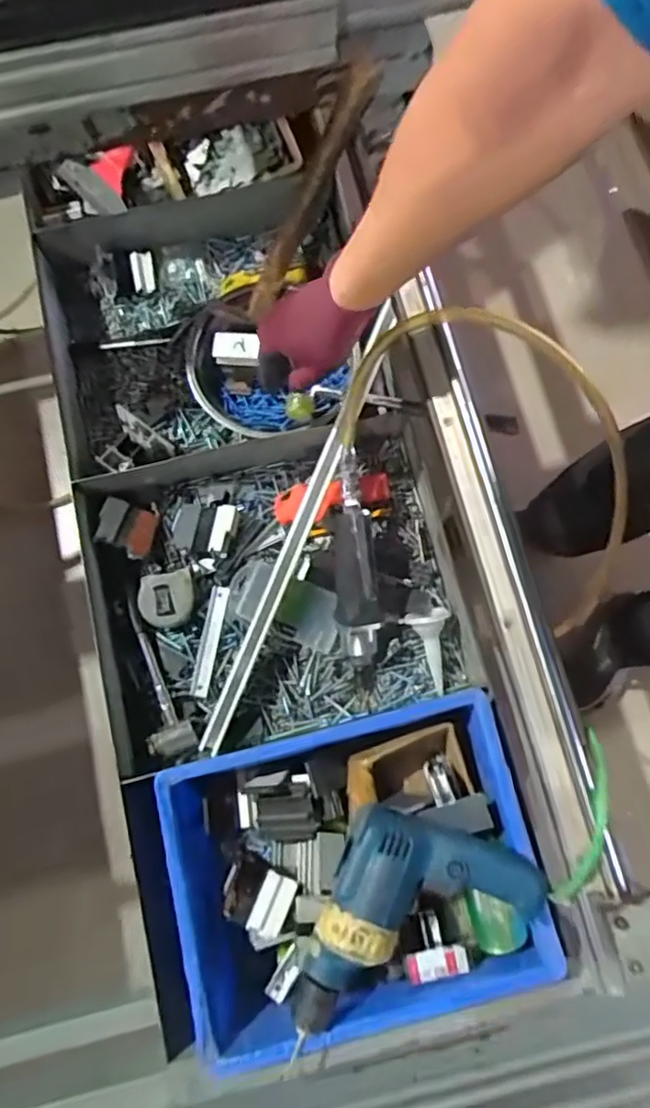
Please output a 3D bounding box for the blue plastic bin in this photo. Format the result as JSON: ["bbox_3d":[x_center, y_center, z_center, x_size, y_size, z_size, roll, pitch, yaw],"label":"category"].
[{"bbox_3d":[0.025,0.313,0.628,0.359,0.091,0.265,-14,77,-2],"label":"blue plastic bin"}]

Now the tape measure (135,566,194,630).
[{"bbox_3d":[-0.186,0.053,0.724,0.065,0.028,0.062,-13,77,-2],"label":"tape measure"}]

